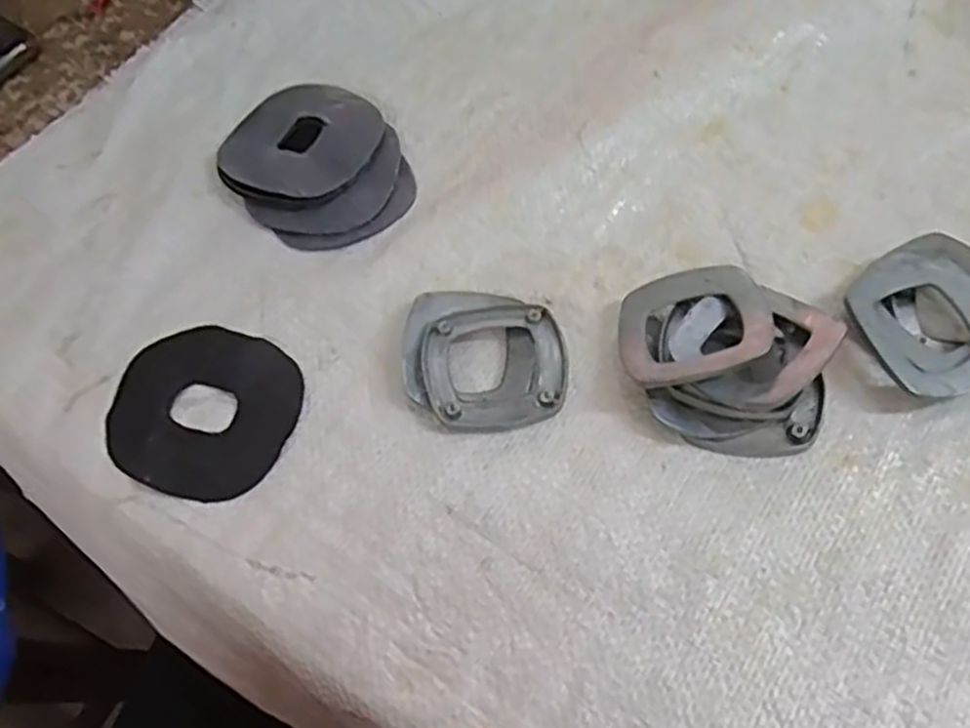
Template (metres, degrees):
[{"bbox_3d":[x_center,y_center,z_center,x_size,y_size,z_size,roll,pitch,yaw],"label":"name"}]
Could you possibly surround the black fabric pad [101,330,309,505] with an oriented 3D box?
[{"bbox_3d":[-0.123,0.019,0.331,0.080,0.004,0.076,20,63,10],"label":"black fabric pad"}]

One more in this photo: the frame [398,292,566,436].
[{"bbox_3d":[0.001,-0.006,0.335,0.070,0.011,0.072,1,62,4],"label":"frame"}]

